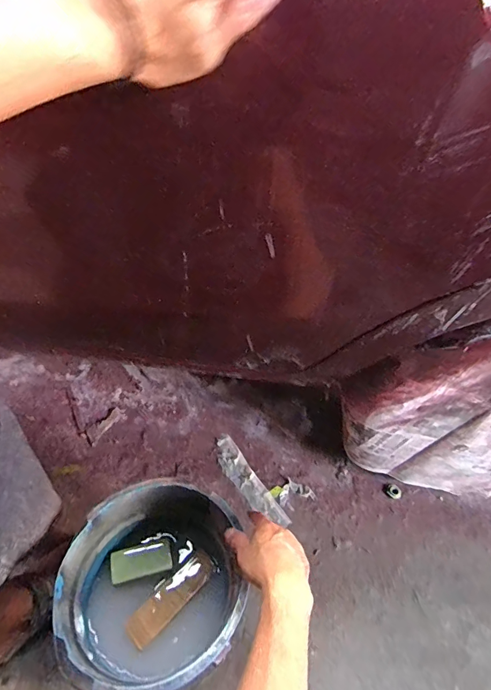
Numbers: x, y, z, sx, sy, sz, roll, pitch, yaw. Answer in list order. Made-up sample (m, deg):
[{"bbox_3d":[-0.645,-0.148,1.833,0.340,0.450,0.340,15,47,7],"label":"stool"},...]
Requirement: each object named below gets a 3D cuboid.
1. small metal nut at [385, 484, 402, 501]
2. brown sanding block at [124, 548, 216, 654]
[{"bbox_3d":[0.350,0.345,0.936,0.034,0.008,0.031,25,49,16],"label":"small metal nut"},{"bbox_3d":[-0.120,0.412,0.651,0.050,0.024,0.156,39,56,23],"label":"brown sanding block"}]

